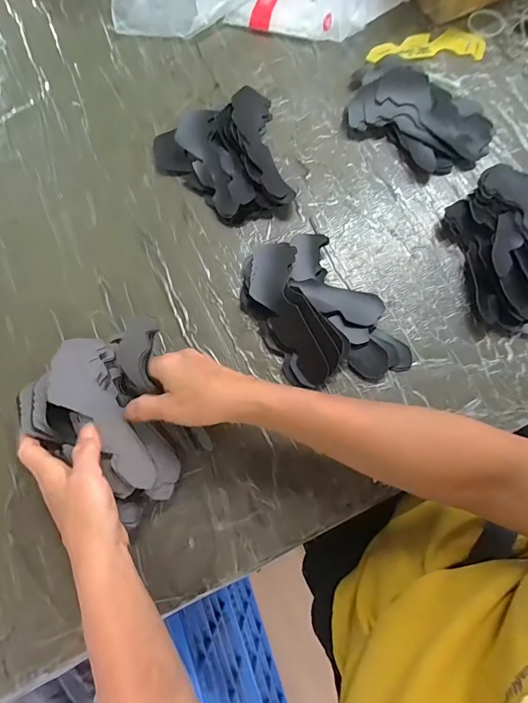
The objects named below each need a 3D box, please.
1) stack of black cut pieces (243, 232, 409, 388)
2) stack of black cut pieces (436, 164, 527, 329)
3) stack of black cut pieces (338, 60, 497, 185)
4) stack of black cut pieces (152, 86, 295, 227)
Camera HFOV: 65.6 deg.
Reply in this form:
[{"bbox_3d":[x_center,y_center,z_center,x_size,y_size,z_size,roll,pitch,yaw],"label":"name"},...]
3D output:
[{"bbox_3d":[0.058,-0.039,0.426,0.121,0.037,0.173,-30,77,-6],"label":"stack of black cut pieces"},{"bbox_3d":[0.265,-0.117,0.436,0.127,0.028,0.158,-23,77,-4],"label":"stack of black cut pieces"},{"bbox_3d":[0.181,-0.284,0.485,0.179,0.035,0.118,43,80,10],"label":"stack of black cut pieces"},{"bbox_3d":[-0.036,-0.227,0.483,0.150,0.034,0.156,-29,77,-6],"label":"stack of black cut pieces"}]

